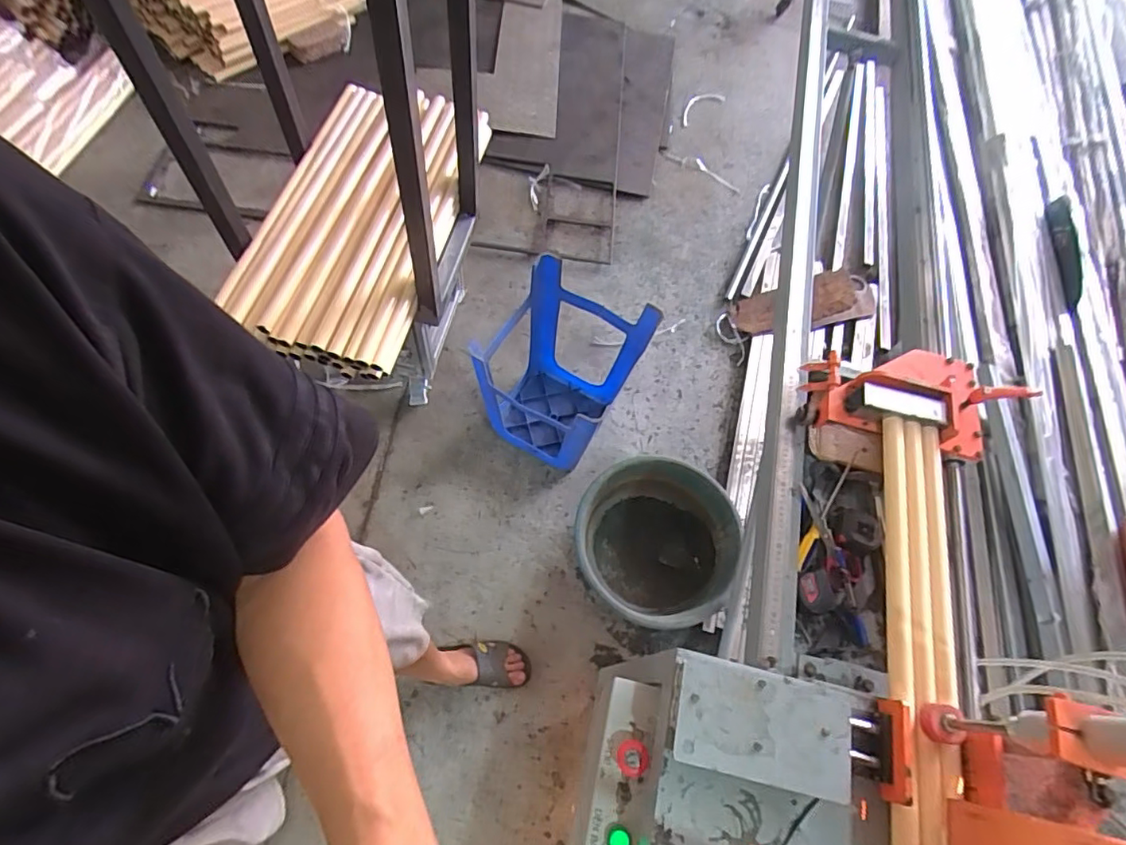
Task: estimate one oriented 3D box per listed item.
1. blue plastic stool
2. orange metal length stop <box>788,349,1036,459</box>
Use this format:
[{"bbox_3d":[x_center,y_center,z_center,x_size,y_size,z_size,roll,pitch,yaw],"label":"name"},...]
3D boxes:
[{"bbox_3d":[-0.006,-0.126,1.418,0.329,0.425,0.314,36,66,10],"label":"blue plastic stool"},{"bbox_3d":[0.558,-0.053,0.897,0.320,0.092,0.182,16,64,1],"label":"orange metal length stop"}]

